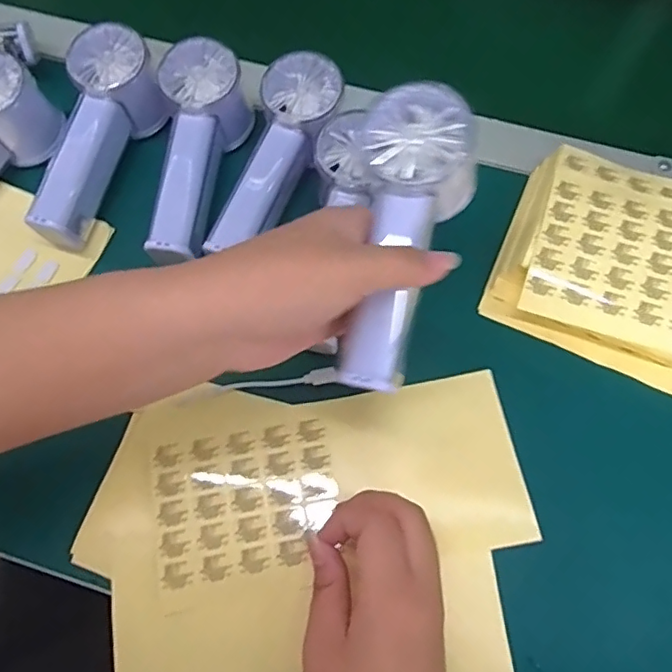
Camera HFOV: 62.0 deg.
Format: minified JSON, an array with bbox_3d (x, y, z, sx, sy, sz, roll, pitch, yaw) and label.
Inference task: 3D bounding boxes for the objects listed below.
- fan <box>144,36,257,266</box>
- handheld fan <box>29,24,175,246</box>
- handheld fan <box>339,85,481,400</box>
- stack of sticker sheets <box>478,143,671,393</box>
[{"bbox_3d":[-0.101,-0.129,0.395,0.053,0.054,0.147,10,84,6],"label":"fan"},{"bbox_3d":[-0.174,-0.139,0.393,0.059,0.054,0.152,22,71,8],"label":"handheld fan"},{"bbox_3d":[0.033,-0.048,0.290,0.055,0.041,0.151,14,88,7],"label":"handheld fan"},{"bbox_3d":[0.228,-0.033,0.366,0.229,0.041,0.130,23,71,9],"label":"stack of sticker sheets"}]

